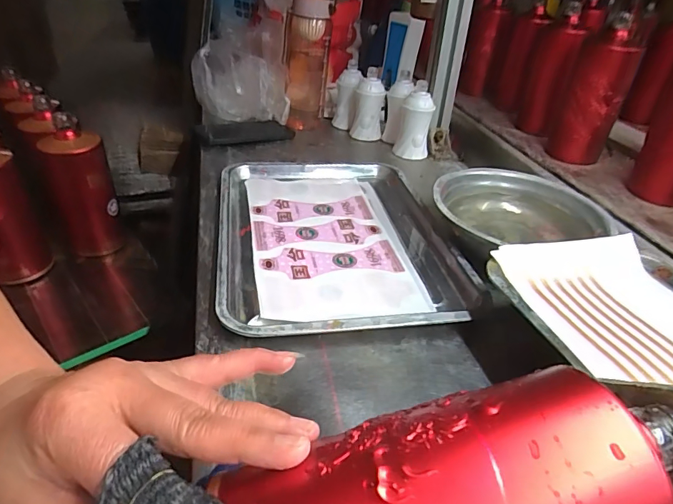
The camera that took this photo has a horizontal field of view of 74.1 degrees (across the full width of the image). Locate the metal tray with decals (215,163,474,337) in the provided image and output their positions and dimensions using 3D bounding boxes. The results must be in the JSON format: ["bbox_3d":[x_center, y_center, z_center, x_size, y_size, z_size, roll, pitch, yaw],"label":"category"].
[{"bbox_3d":[-0.006,-0.028,0.521,0.248,0.027,0.337,-4,36,-8],"label":"metal tray with decals"}]

